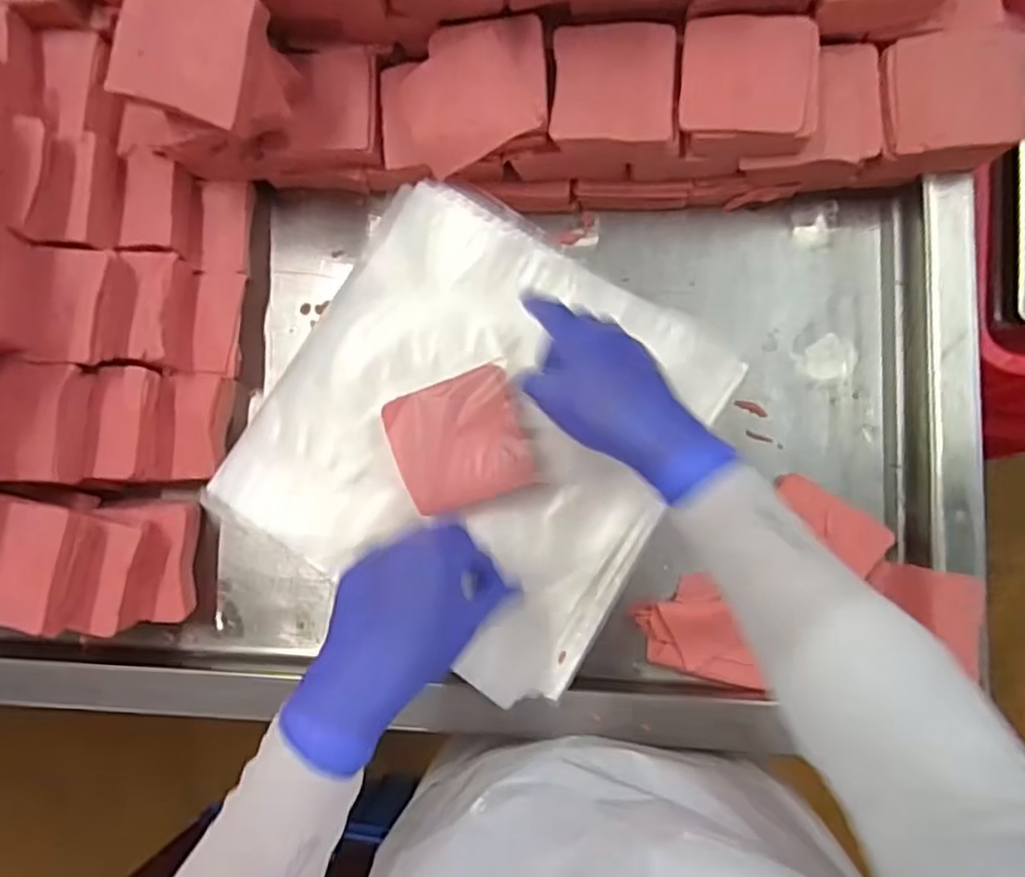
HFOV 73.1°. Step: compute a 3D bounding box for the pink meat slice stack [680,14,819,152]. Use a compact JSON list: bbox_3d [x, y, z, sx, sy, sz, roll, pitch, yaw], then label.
[{"bbox_3d":[0.173,-0.264,0.510,0.095,0.032,0.093,3,84,5],"label":"pink meat slice stack"}]

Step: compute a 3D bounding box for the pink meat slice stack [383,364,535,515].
[{"bbox_3d":[-0.038,0.002,0.494,0.090,0.017,0.086,-19,83,3],"label":"pink meat slice stack"}]

